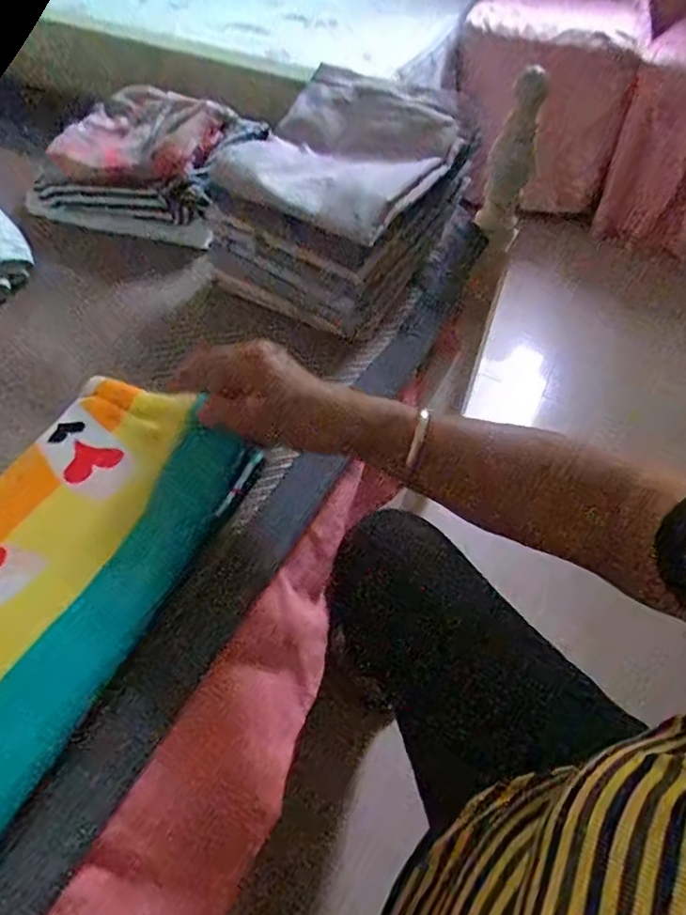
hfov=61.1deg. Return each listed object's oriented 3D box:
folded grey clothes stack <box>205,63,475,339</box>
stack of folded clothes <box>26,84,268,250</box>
[{"bbox_3d":[-0.005,-0.273,0.611,0.187,0.148,0.220,26,55,17],"label":"folded grey clothes stack"},{"bbox_3d":[-0.244,-0.369,0.705,0.234,0.102,0.191,22,54,14],"label":"stack of folded clothes"}]

